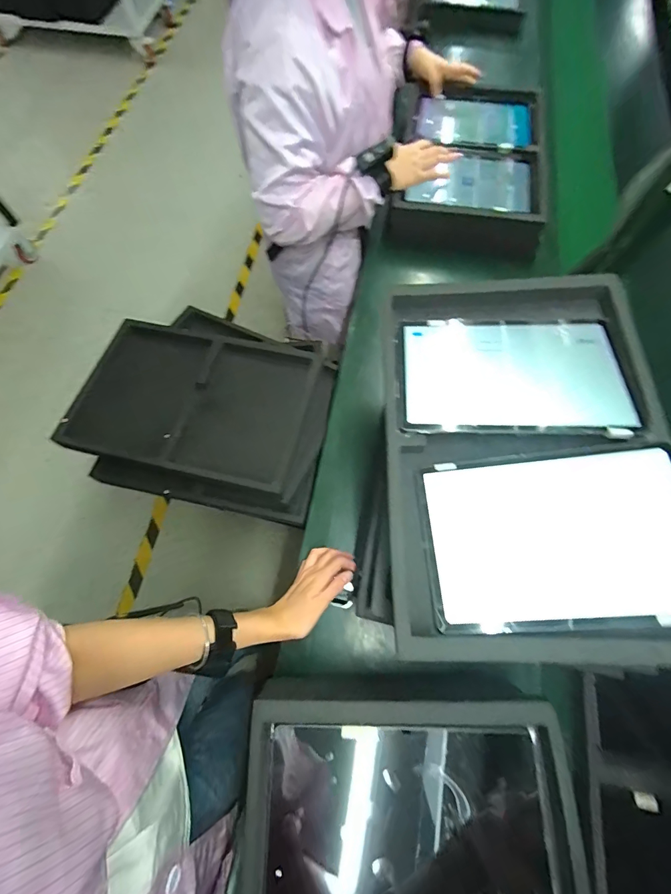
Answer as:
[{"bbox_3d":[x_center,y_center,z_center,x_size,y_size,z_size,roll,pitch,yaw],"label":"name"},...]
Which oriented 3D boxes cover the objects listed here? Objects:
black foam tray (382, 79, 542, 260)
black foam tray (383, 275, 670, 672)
[{"bbox_3d":[0.302,-0.638,0.815,0.336,0.075,0.475,7,69,1],"label":"black foam tray"},{"bbox_3d":[0.206,-0.008,0.409,0.307,0.059,0.439,0,69,-2],"label":"black foam tray"}]

